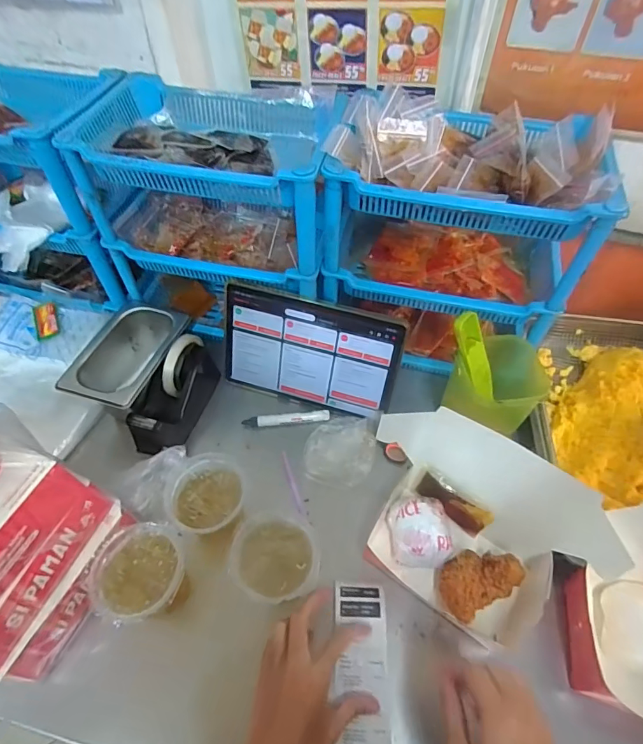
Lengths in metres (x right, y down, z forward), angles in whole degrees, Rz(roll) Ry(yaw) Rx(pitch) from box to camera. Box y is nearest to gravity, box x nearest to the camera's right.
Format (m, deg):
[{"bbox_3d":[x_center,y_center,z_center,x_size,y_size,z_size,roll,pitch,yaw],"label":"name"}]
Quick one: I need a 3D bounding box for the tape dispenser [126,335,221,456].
[{"bbox_3d":[-0.208,0.034,0.616,0.059,0.110,0.175,11,54,9],"label":"tape dispenser"}]

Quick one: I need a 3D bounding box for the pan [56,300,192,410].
[{"bbox_3d":[-0.265,-0.016,0.649,0.118,0.089,0.170,13,54,10],"label":"pan"}]

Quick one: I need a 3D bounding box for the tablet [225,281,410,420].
[{"bbox_3d":[-0.018,-0.023,0.625,0.248,0.166,0.009,16,32,10],"label":"tablet"}]

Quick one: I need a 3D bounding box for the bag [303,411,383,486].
[{"bbox_3d":[0.028,0.101,0.608,0.092,0.041,0.110,10,54,7],"label":"bag"}]

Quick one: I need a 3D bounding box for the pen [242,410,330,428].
[{"bbox_3d":[-0.051,0.068,0.645,0.125,0.015,0.016,-8,53,-5],"label":"pen"}]

